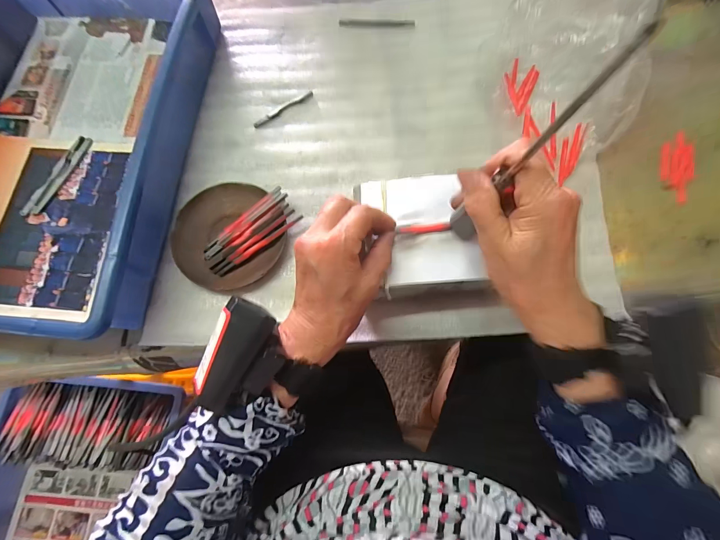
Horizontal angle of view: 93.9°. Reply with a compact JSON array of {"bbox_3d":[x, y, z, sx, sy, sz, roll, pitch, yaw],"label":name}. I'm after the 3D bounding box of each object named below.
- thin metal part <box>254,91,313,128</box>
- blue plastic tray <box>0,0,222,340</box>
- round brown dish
[{"bbox_3d":[-0.092,-0.193,0.402,0.080,0.004,0.010,-33,75,-8],"label":"thin metal part"},{"bbox_3d":[-0.326,-0.150,0.356,0.279,0.072,0.422,4,73,2],"label":"blue plastic tray"},{"bbox_3d":[-0.136,-0.035,0.344,0.105,0.021,0.103,0,73,1],"label":"round brown dish"}]

